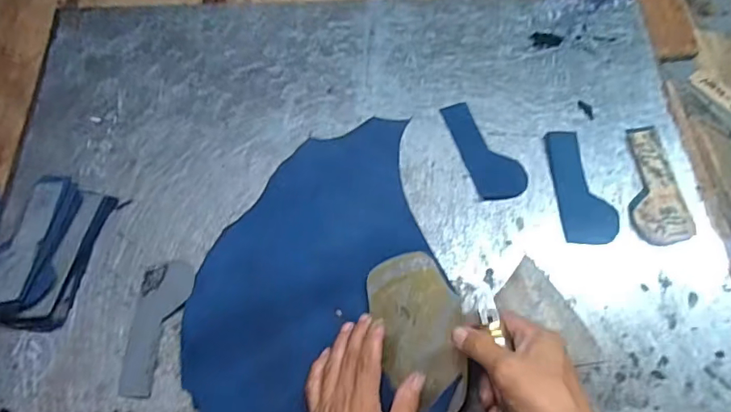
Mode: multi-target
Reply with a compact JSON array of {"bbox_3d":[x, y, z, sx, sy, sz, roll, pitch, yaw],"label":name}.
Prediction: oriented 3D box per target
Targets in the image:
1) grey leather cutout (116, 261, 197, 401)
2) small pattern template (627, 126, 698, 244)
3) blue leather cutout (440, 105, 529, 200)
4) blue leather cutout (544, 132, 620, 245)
[{"bbox_3d":[-0.206,0.117,0.492,0.045,0.004,0.130,8,67,4],"label":"grey leather cutout"},{"bbox_3d":[0.307,-0.025,0.540,0.059,0.010,0.140,-3,66,-1],"label":"small pattern template"},{"bbox_3d":[0.135,-0.065,0.568,0.056,0.004,0.128,-17,67,-6],"label":"blue leather cutout"},{"bbox_3d":[0.234,-0.022,0.543,0.055,0.005,0.129,-4,67,3],"label":"blue leather cutout"}]

